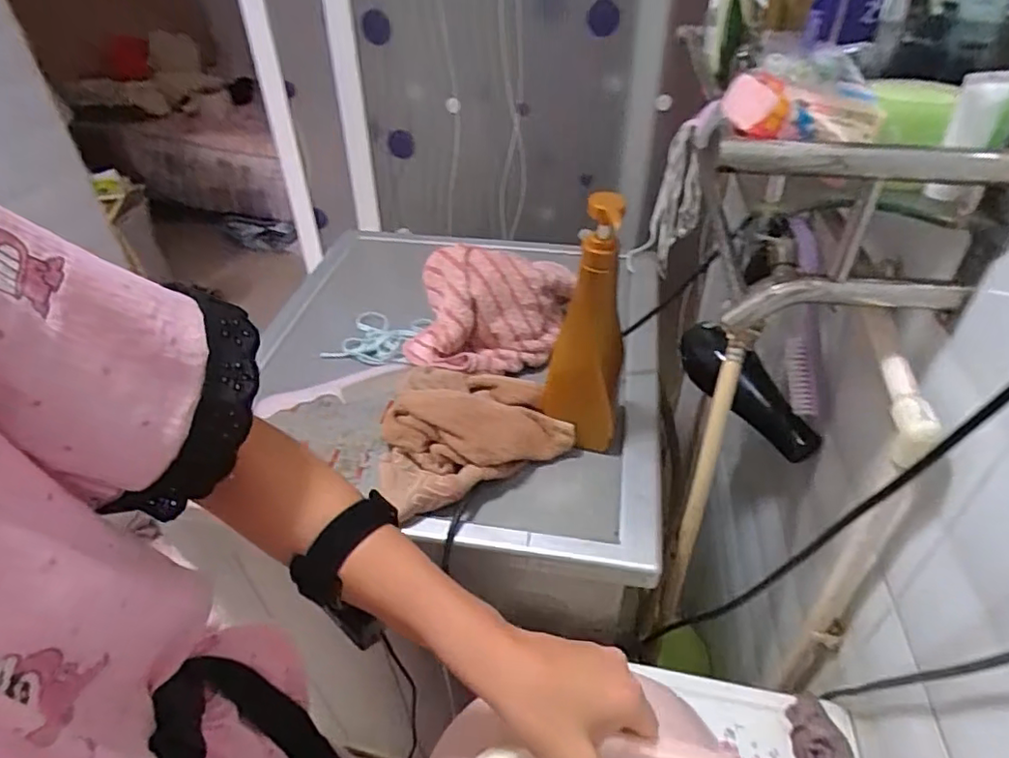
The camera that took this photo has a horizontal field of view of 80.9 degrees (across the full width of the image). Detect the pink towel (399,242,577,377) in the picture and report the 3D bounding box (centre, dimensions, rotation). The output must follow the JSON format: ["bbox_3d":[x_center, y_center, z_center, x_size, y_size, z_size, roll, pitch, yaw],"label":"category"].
[{"bbox_3d":[-0.010,-0.098,0.783,0.223,0.130,0.140,-21,43,-22],"label":"pink towel"}]

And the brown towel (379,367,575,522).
[{"bbox_3d":[-0.054,0.049,0.678,0.206,0.062,0.176,-20,43,-21],"label":"brown towel"}]

